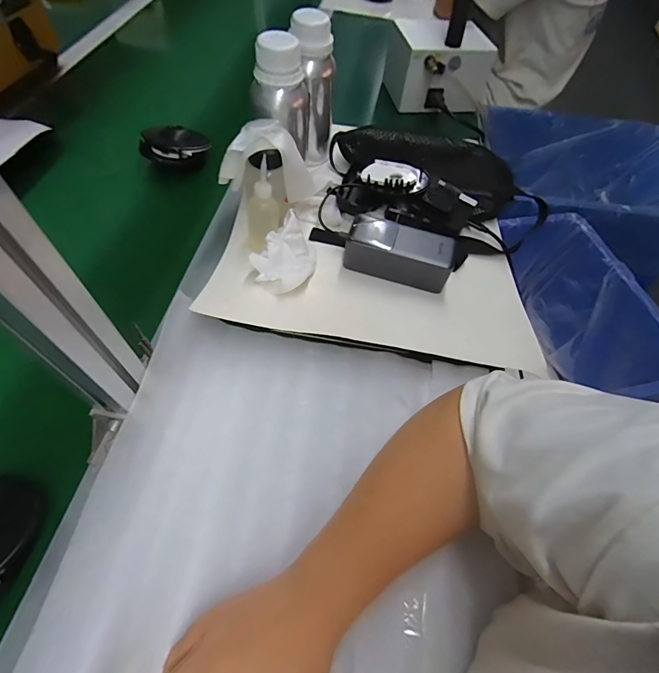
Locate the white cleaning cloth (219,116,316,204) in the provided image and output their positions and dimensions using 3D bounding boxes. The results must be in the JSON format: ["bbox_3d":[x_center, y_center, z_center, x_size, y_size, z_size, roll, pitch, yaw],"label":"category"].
[{"bbox_3d":[-0.075,-0.211,0.460,0.112,0.081,0.045,1,58,-3],"label":"white cleaning cloth"}]

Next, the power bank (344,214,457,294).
[{"bbox_3d":[0.089,-0.107,0.470,0.133,0.049,0.055,16,58,7],"label":"power bank"}]

